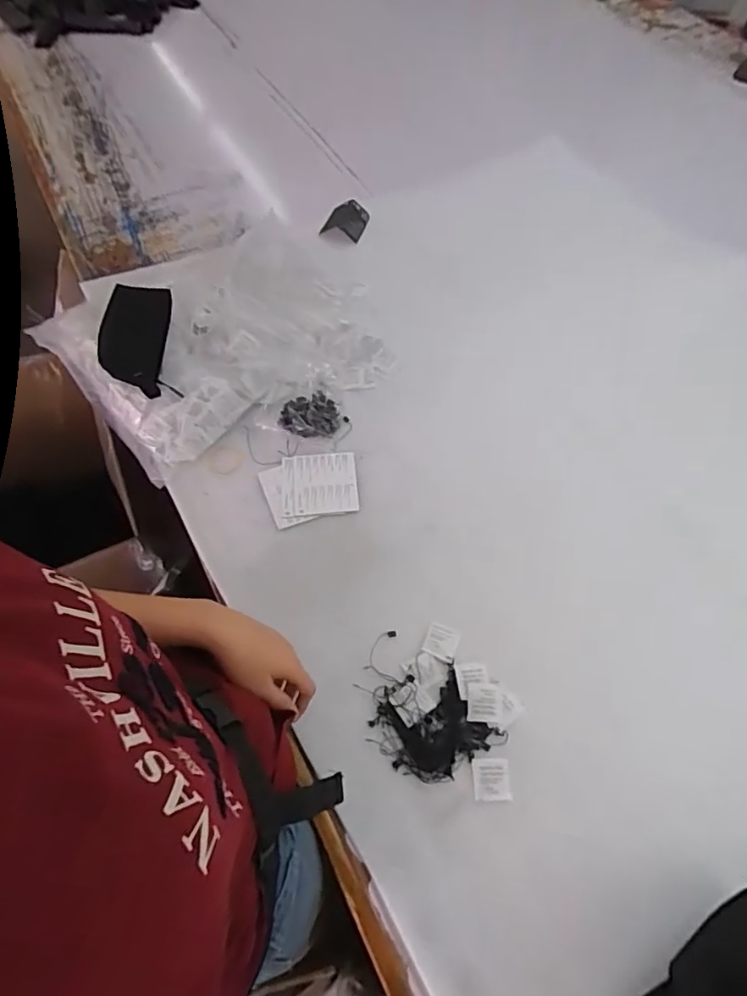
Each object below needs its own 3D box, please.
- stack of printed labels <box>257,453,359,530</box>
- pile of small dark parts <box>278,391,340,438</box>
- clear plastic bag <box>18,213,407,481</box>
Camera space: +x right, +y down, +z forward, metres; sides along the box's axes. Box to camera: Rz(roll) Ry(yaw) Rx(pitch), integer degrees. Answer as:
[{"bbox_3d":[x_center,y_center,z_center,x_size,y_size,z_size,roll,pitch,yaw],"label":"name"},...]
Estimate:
[{"bbox_3d":[-0.090,-0.016,0.794,0.132,0.006,0.108,-11,60,-6],"label":"stack of printed labels"},{"bbox_3d":[-0.097,-0.130,0.835,0.089,0.034,0.072,-2,60,-1],"label":"pile of small dark parts"},{"bbox_3d":[-0.242,-0.279,0.897,0.472,0.102,0.453,-28,63,-15],"label":"clear plastic bag"}]

